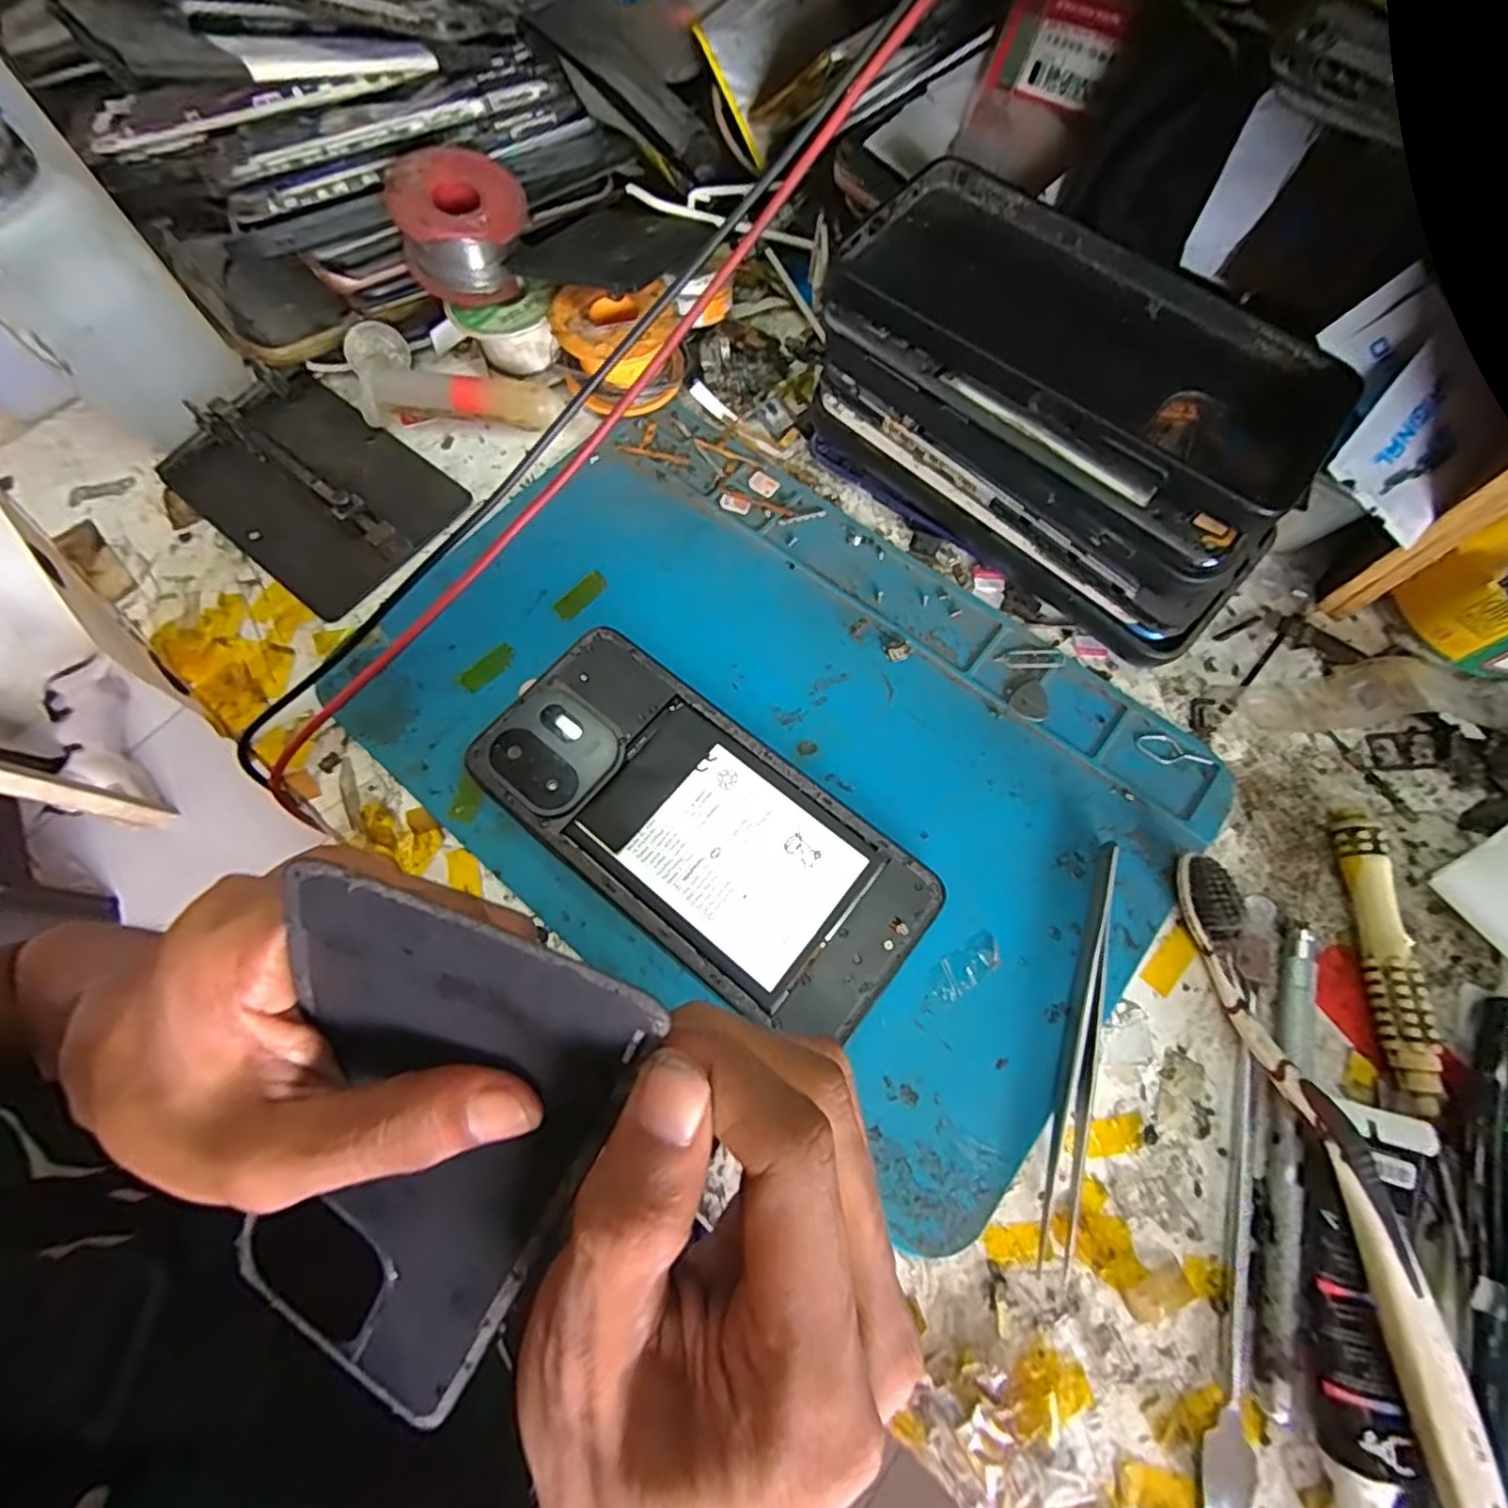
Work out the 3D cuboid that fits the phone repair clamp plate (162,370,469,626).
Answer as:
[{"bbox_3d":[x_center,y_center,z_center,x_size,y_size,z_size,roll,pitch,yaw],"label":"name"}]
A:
[{"bbox_3d":[-0.189,-0.116,0.282,0.121,0.013,0.079,37,75,13],"label":"phone repair clamp plate"}]

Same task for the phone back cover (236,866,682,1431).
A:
[{"bbox_3d":[-0.072,0.094,0.148,0.070,0.016,0.155,22,115,8],"label":"phone back cover"}]

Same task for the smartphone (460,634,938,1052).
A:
[{"bbox_3d":[-0.019,0.025,0.230,0.159,0.011,0.073,37,75,13],"label":"smartphone"}]

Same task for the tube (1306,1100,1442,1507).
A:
[{"bbox_3d":[0.165,0.154,0.179,0.030,0.017,0.107,13,71,5],"label":"tube"}]

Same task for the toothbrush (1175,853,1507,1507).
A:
[{"bbox_3d":[0.161,0.115,0.188,0.017,0.027,0.173,-8,70,-2],"label":"toothbrush"}]

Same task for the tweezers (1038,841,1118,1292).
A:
[{"bbox_3d":[0.103,0.090,0.208,0.011,0.006,0.127,16,71,6],"label":"tweezers"}]

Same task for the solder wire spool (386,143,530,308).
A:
[{"bbox_3d":[-0.123,-0.224,0.281,0.053,0.034,0.053,0,70,0],"label":"solder wire spool"}]

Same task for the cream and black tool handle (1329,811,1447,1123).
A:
[{"bbox_3d":[0.202,0.063,0.214,0.012,0.015,0.091,2,70,1],"label":"cream and black tool handle"}]

